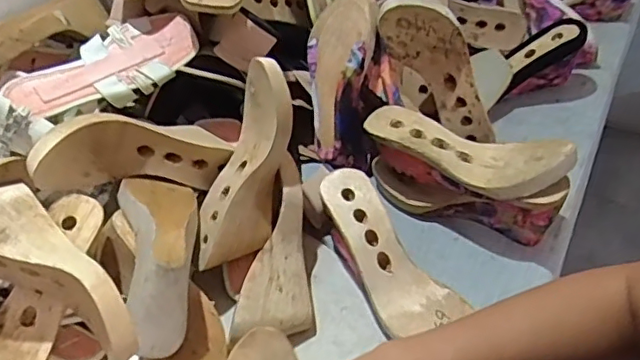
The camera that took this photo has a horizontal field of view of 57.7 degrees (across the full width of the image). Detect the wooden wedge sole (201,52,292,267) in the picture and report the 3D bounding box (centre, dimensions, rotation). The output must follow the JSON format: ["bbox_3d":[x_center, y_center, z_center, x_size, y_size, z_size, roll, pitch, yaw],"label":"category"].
[{"bbox_3d":[-0.080,-0.019,0.636,0.070,0.222,0.068,24,14,26],"label":"wooden wedge sole"}]

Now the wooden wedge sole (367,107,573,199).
[{"bbox_3d":[0.160,-0.041,0.660,0.236,0.047,0.079,21,54,24],"label":"wooden wedge sole"}]

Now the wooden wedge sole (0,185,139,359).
[{"bbox_3d":[-0.243,0.081,0.535,0.219,0.082,0.080,30,56,13],"label":"wooden wedge sole"}]

